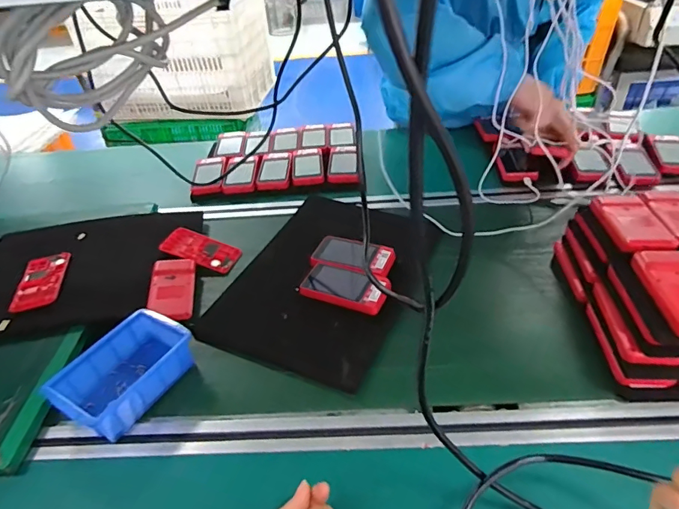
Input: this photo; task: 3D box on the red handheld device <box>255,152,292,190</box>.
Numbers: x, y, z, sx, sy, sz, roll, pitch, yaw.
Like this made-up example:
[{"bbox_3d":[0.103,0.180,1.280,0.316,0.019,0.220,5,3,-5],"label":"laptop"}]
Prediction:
[{"bbox_3d":[-0.128,-0.170,0.921,0.064,0.026,0.115,0,40,5],"label":"red handheld device"}]

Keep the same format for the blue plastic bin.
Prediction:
[{"bbox_3d":[-0.255,0.142,0.550,0.093,0.054,0.149,20,46,26],"label":"blue plastic bin"}]

